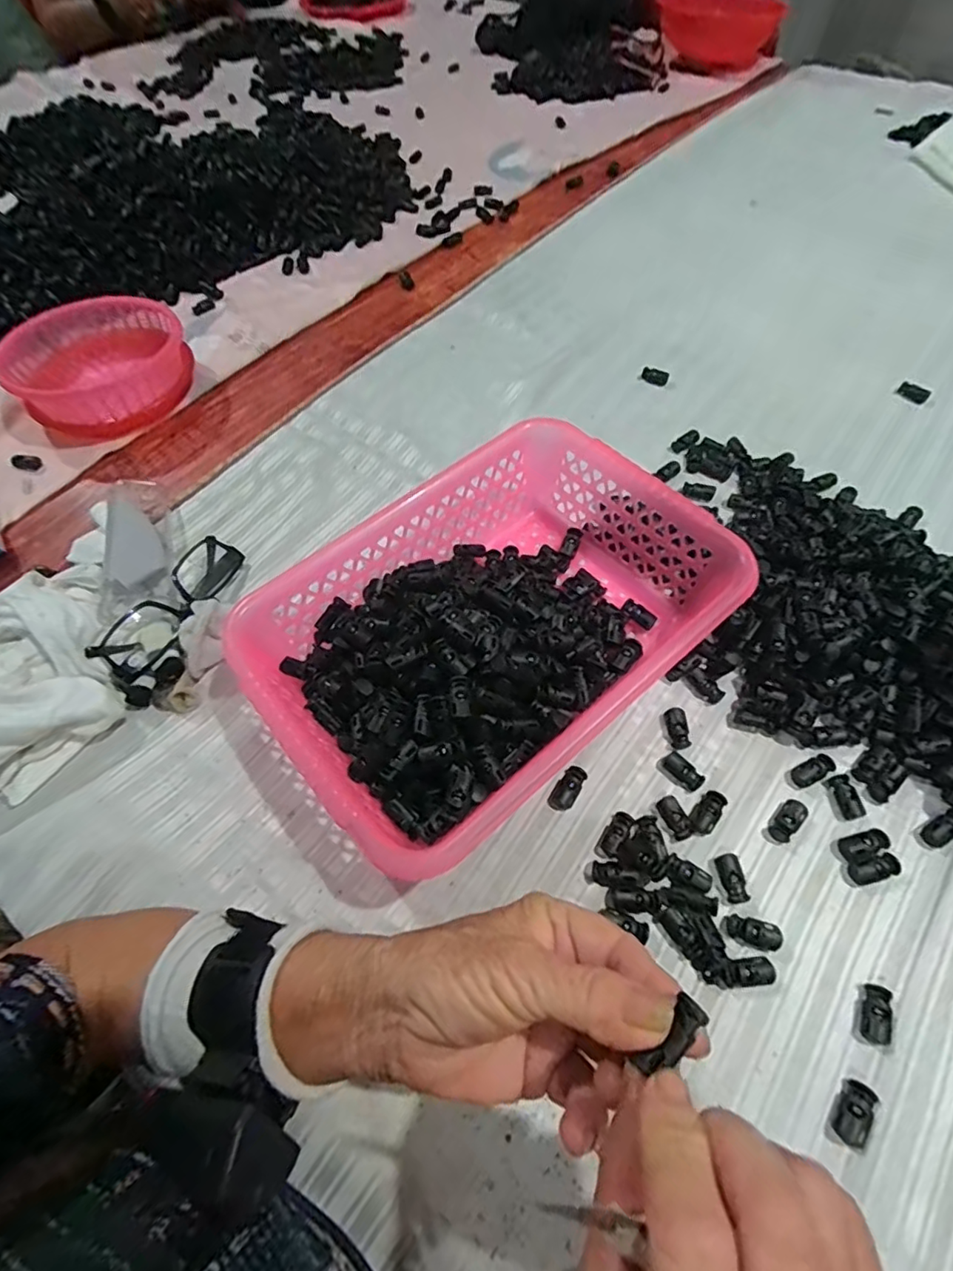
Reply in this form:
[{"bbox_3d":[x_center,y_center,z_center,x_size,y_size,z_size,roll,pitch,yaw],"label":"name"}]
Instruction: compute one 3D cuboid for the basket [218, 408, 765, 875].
[{"bbox_3d":[0.009,-0.006,0.386,0.293,0.083,0.211,-37,63,-19],"label":"basket"}]

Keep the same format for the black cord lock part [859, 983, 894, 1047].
[{"bbox_3d":[0.213,0.200,0.296,0.014,0.008,0.028,20,61,15],"label":"black cord lock part"}]

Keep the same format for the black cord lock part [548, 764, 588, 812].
[{"bbox_3d":[0.060,0.100,0.365,0.016,0.007,0.032,27,63,19],"label":"black cord lock part"}]

